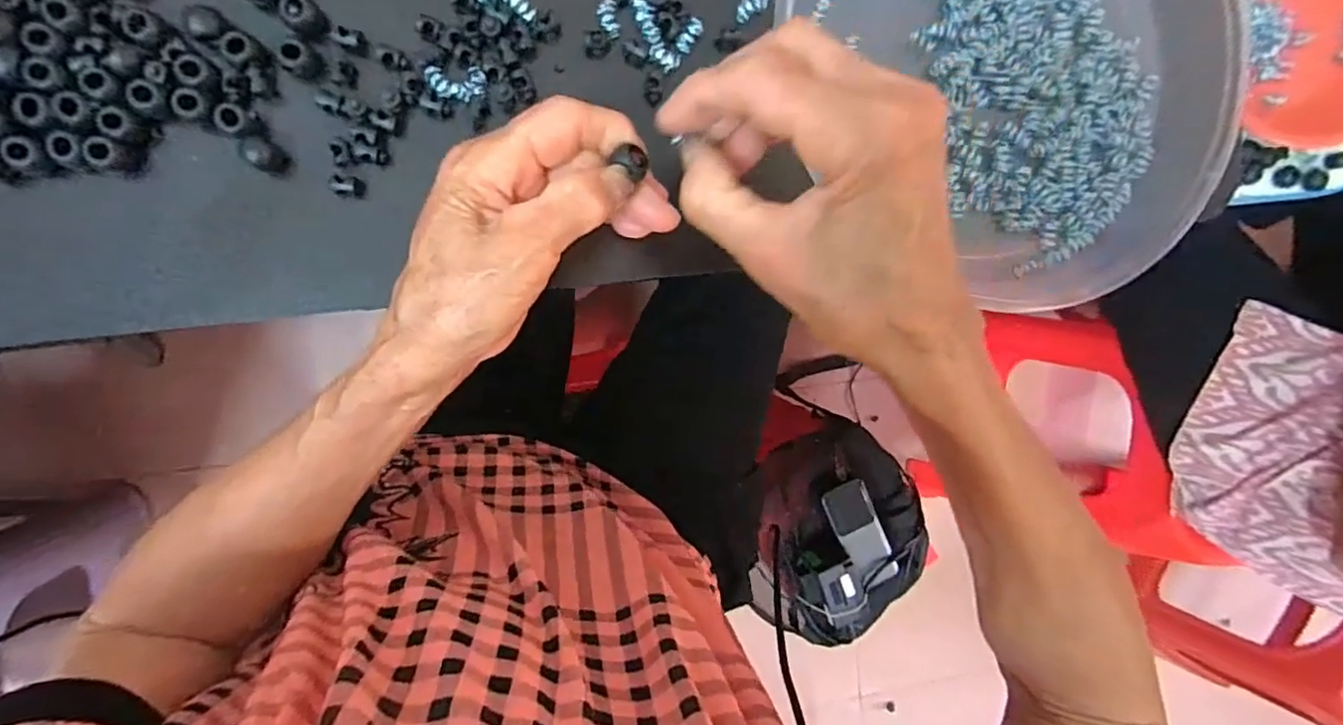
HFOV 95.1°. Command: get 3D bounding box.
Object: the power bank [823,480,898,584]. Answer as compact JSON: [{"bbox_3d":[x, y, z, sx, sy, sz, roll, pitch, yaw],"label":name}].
[{"bbox_3d":[0.220,0.198,0.720,0.055,0.023,0.114,-24,87,-8],"label":"power bank"}]

